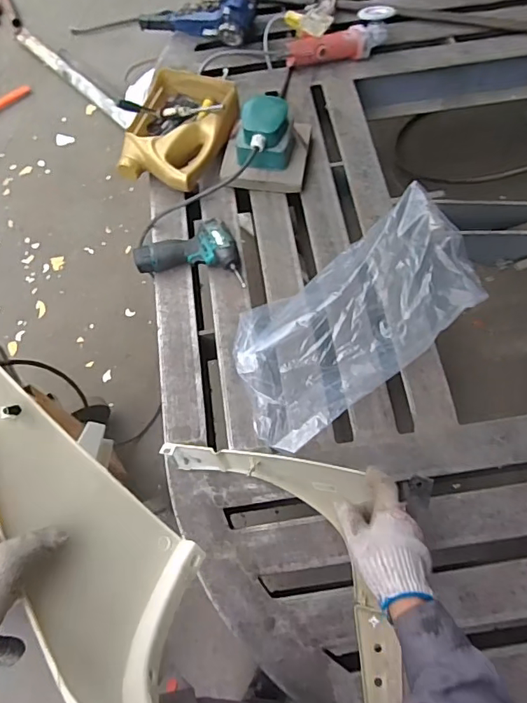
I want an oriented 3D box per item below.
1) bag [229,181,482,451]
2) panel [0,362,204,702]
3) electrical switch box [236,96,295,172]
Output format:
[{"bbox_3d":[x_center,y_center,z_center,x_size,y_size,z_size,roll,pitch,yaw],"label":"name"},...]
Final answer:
[{"bbox_3d":[0.143,-0.065,0.874,0.471,0.173,0.264,-35,69,-13],"label":"bag"},{"bbox_3d":[-0.186,0.109,0.390,0.106,0.193,0.417,-33,94,-12],"label":"panel"},{"bbox_3d":[0.003,-0.468,1.049,0.122,0.094,0.142,2,66,4],"label":"electrical switch box"}]

